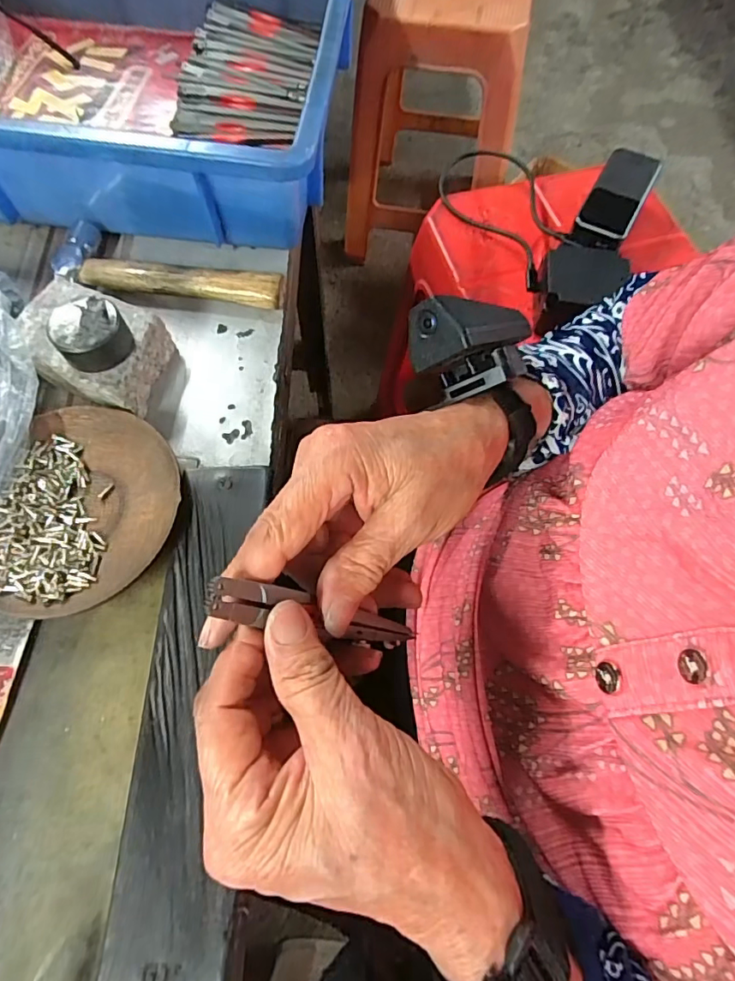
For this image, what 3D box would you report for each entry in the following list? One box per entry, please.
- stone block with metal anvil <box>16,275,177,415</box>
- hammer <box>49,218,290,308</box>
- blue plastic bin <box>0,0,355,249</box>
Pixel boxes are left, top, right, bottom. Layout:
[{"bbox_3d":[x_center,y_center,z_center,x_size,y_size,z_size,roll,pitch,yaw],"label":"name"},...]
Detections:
[{"bbox_3d":[-0.165,-0.088,0.297,0.084,0.050,0.062,22,67,7],"label":"stone block with metal anvil"},{"bbox_3d":[-0.142,-0.146,0.341,0.171,0.021,0.049,14,66,4],"label":"hammer"},{"bbox_3d":[-0.231,-0.321,0.381,0.423,0.080,0.284,7,66,0],"label":"blue plastic bin"}]

